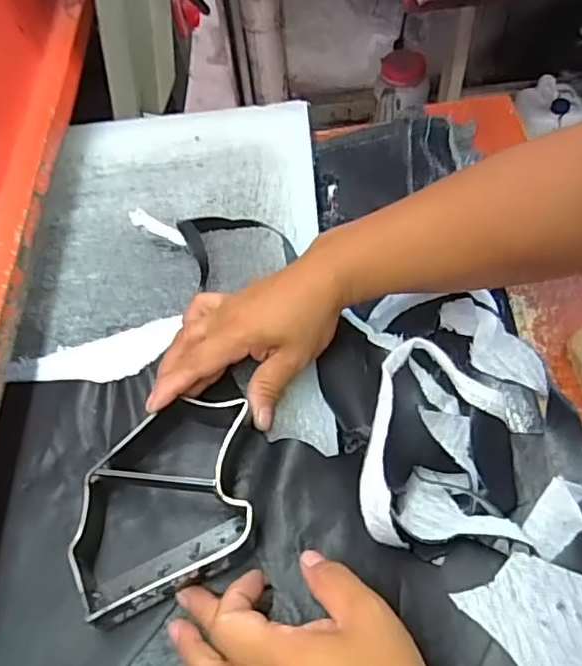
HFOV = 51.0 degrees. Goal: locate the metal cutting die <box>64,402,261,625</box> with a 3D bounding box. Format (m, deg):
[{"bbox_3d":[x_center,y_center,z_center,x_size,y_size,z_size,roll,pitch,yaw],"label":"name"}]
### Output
[{"bbox_3d":[-0.076,0.106,0.388,0.128,0.035,0.107,-23,57,-11],"label":"metal cutting die"}]

